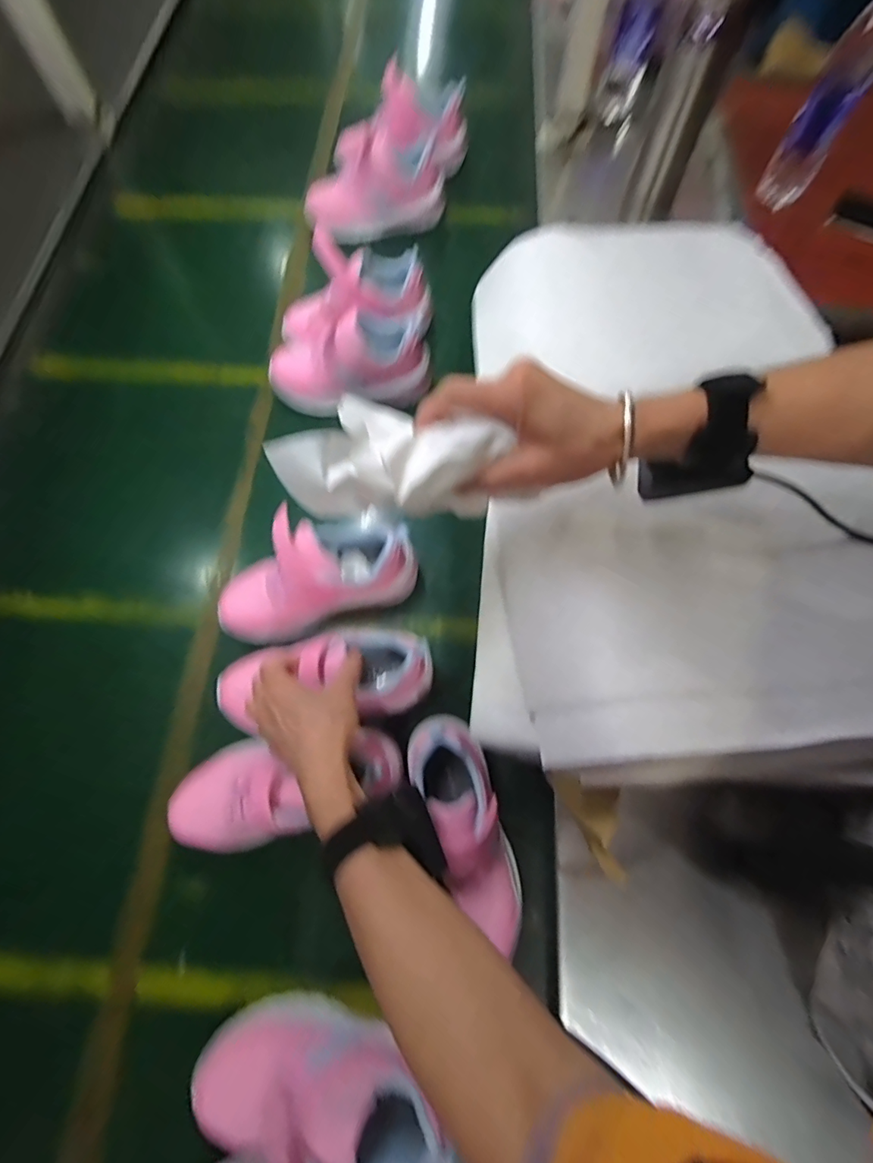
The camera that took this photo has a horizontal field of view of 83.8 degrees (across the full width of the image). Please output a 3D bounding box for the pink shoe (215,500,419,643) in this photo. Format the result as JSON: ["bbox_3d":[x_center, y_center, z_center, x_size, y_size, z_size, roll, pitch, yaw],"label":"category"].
[{"bbox_3d":[-0.131,-0.011,0.514,0.215,0.095,0.089,-17,71,-8],"label":"pink shoe"}]

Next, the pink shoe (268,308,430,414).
[{"bbox_3d":[-0.118,-0.290,0.646,0.209,0.112,0.087,-6,70,10],"label":"pink shoe"}]

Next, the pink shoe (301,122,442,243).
[{"bbox_3d":[-0.094,-0.610,0.745,0.209,0.113,0.069,-17,71,-8],"label":"pink shoe"}]

